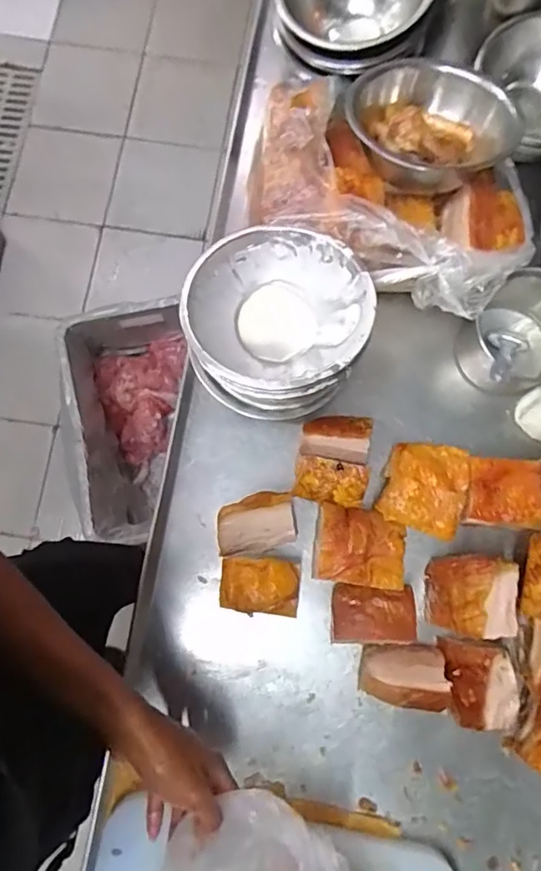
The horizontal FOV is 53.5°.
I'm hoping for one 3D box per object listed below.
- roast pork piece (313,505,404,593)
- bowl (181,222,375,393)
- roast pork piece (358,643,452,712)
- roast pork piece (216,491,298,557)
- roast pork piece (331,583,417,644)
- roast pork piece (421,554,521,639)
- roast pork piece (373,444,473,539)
[{"bbox_3d":[0.091,0.115,0.556,0.090,0.048,0.075,6,79,1],"label":"roast pork piece"},{"bbox_3d":[0.009,-0.122,0.511,0.164,0.061,0.173,0,79,0],"label":"bowl"},{"bbox_3d":[0.133,0.241,0.544,0.087,0.048,0.057,8,79,2],"label":"roast pork piece"},{"bbox_3d":[-0.015,0.093,0.566,0.081,0.047,0.056,-11,79,-2],"label":"roast pork piece"},{"bbox_3d":[0.103,0.184,0.553,0.082,0.052,0.057,2,79,1],"label":"roast pork piece"},{"bbox_3d":[0.199,0.158,0.537,0.066,0.086,0.073,3,79,1],"label":"roast pork piece"},{"bbox_3d":[0.161,0.053,0.562,0.081,0.041,0.093,19,80,4],"label":"roast pork piece"}]

